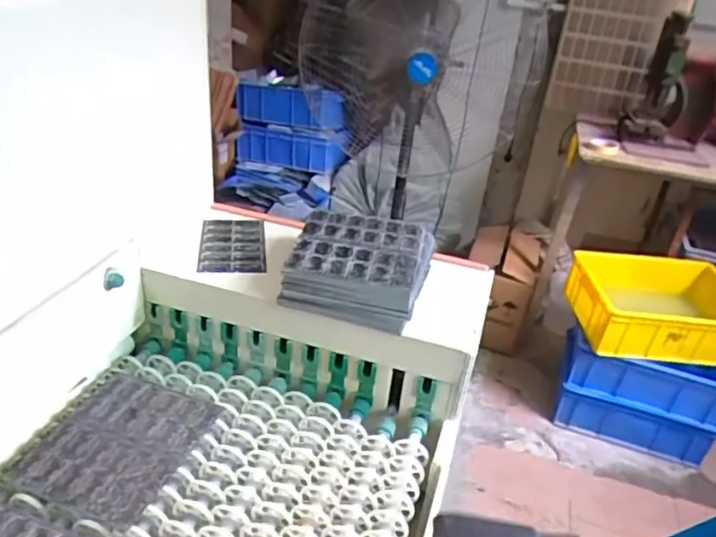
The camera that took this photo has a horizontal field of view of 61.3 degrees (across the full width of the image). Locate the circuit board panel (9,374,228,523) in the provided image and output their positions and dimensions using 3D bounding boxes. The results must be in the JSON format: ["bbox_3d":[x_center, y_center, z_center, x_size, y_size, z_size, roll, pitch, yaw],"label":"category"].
[{"bbox_3d":[-0.255,0.182,0.650,0.152,0.010,0.183,15,31,13],"label":"circuit board panel"}]

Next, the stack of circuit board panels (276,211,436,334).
[{"bbox_3d":[0.004,-0.006,0.775,0.167,0.061,0.177,11,32,10],"label":"stack of circuit board panels"}]

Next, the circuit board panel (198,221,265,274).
[{"bbox_3d":[-0.178,-0.031,0.861,0.091,0.014,0.151,0,36,-10],"label":"circuit board panel"}]

